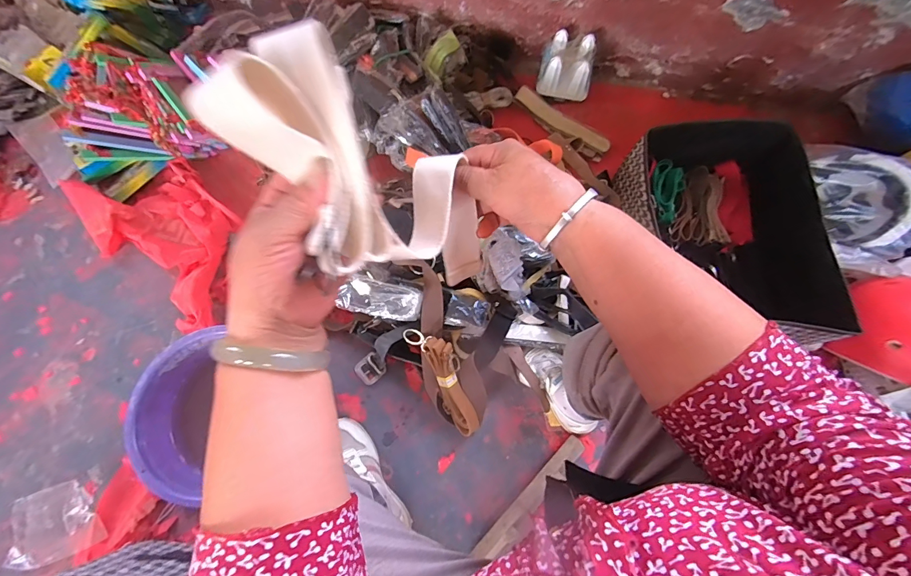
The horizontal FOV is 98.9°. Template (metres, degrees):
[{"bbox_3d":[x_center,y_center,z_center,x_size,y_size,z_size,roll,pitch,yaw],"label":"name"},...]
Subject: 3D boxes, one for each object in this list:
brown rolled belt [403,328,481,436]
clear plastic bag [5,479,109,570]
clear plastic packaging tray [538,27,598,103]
[{"bbox_3d":[-0.015,0.168,0.697,0.068,0.048,0.222,-25,104,-6],"label":"brown rolled belt"},{"bbox_3d":[-0.720,0.423,0.711,0.190,0.026,0.125,-22,68,5],"label":"clear plastic bag"},{"bbox_3d":[0.263,-0.519,0.913,0.122,0.105,0.097,13,74,3],"label":"clear plastic packaging tray"}]

